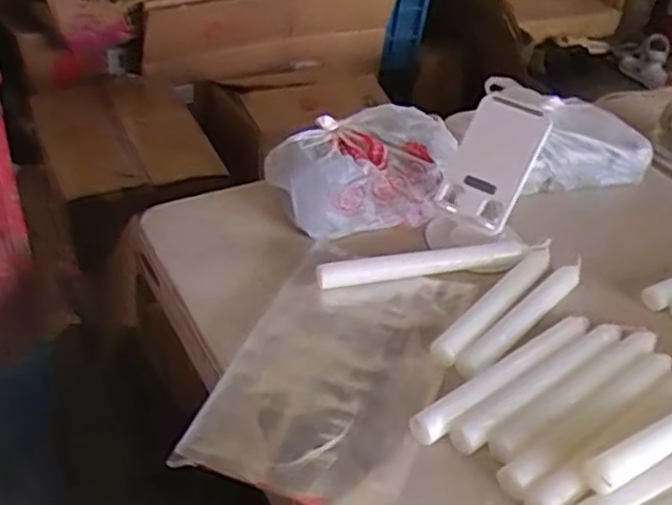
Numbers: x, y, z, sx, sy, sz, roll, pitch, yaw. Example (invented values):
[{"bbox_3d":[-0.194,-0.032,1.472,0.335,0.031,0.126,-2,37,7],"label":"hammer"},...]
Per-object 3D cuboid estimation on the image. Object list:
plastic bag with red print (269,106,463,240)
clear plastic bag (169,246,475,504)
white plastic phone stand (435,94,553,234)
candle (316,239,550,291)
[{"bbox_3d":[0.023,-0.079,0.680,0.173,0.087,0.102,-5,37,-15],"label":"plastic bag with red print"},{"bbox_3d":[0.004,0.080,0.539,0.149,0.011,0.245,16,37,13],"label":"clear plastic bag"},{"bbox_3d":[0.136,-0.081,0.625,0.071,0.111,0.023,26,4,36],"label":"white plastic phone stand"},{"bbox_3d":[0.088,0.009,0.629,0.215,0.017,0.022,-7,38,-18],"label":"candle"}]

